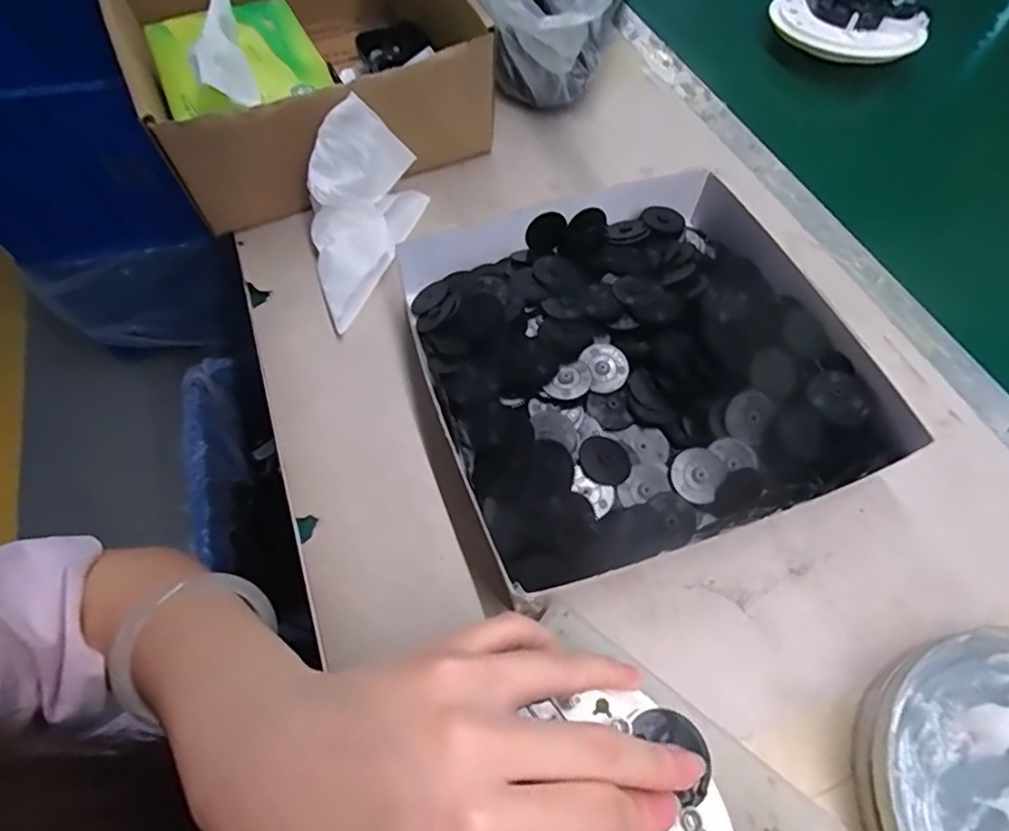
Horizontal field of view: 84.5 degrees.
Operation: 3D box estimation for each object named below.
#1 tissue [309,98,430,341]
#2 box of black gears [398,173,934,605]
[{"bbox_3d":[-0.093,-0.123,0.330,0.051,0.076,0.116,22,63,12],"label":"tissue"},{"bbox_3d":[0.066,-0.035,0.303,0.217,0.037,0.223,-18,62,-10],"label":"box of black gears"}]

